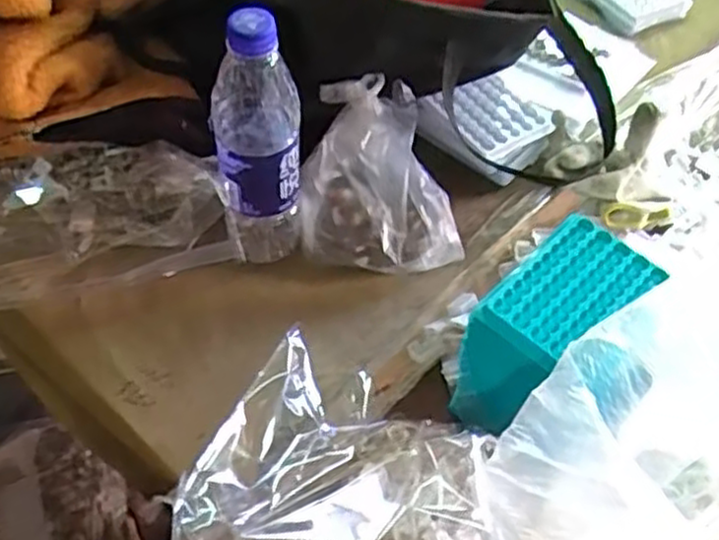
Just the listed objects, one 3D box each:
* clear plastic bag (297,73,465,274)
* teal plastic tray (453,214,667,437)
[{"bbox_3d":[0.012,-0.083,0.680,0.135,0.086,0.158,-6,55,-7],"label":"clear plastic bag"},{"bbox_3d":[0.135,0.048,0.585,0.160,0.108,0.079,-32,62,-23],"label":"teal plastic tray"}]

